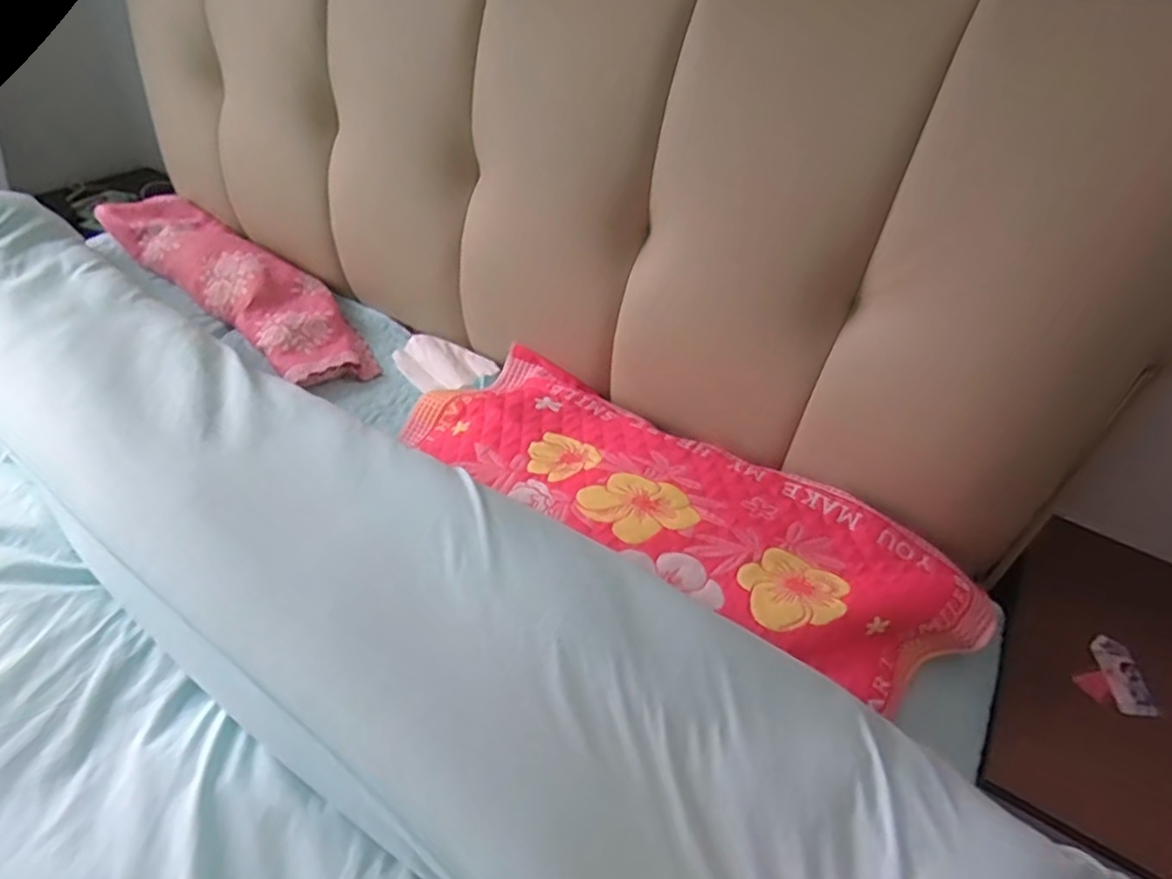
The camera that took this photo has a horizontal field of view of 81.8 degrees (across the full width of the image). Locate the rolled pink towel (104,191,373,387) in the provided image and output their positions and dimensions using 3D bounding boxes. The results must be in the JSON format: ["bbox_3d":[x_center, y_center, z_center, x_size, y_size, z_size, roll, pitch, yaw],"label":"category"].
[{"bbox_3d":[-0.643,-0.297,1.252,0.689,0.083,0.193,33,48,27],"label":"rolled pink towel"}]

